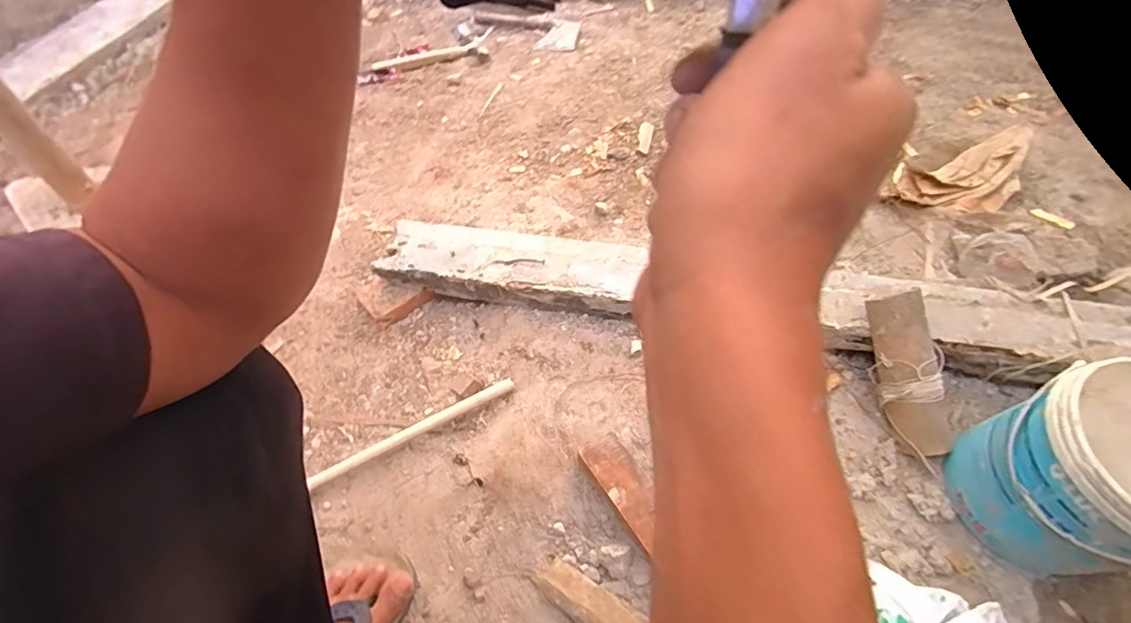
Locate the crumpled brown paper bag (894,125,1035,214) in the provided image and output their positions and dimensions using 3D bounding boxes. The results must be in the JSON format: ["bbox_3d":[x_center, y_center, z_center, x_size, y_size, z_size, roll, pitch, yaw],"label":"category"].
[{"bbox_3d":[0.703,-0.231,0.885,0.276,0.033,0.123,-20,56,-9],"label":"crumpled brown paper bag"}]

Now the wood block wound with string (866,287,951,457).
[{"bbox_3d":[0.422,0.076,0.640,0.068,0.046,0.200,-10,90,-2],"label":"wood block wound with string"}]

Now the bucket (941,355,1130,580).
[{"bbox_3d":[0.543,0.168,0.533,0.191,0.185,0.176,-12,55,-4],"label":"bucket"}]

